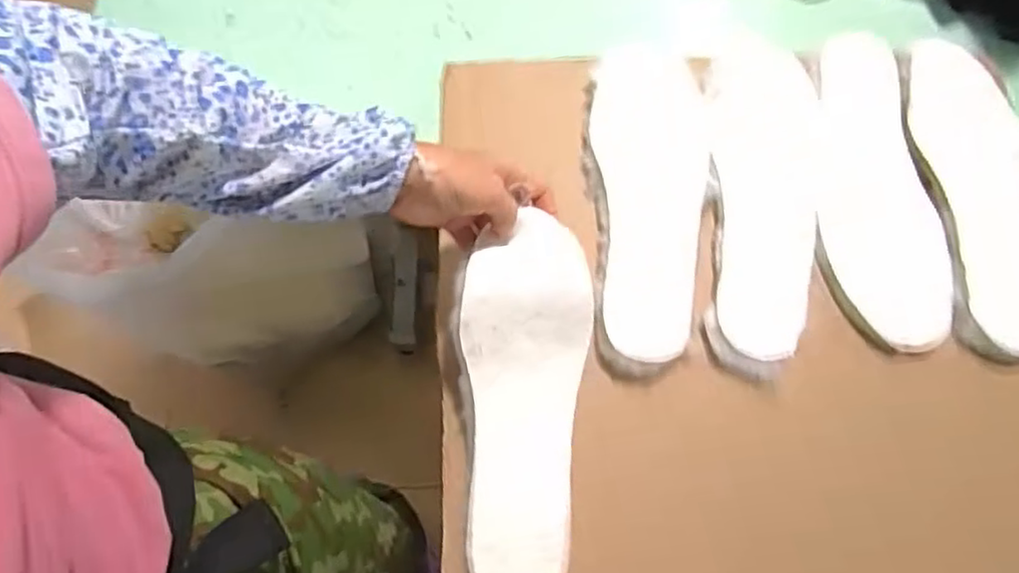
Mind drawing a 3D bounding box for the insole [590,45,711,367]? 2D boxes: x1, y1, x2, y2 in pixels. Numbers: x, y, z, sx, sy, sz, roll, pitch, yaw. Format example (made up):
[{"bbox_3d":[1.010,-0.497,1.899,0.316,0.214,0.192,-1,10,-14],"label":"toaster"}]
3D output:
[{"bbox_3d":[0.114,-0.079,0.544,0.093,0.016,0.282,4,71,1],"label":"insole"}]

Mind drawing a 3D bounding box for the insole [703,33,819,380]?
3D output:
[{"bbox_3d":[0.202,-0.078,0.538,0.088,0.011,0.296,8,71,2],"label":"insole"}]

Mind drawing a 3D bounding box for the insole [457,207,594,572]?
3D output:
[{"bbox_3d":[0.009,0.080,0.460,0.086,0.029,0.254,3,85,1],"label":"insole"}]

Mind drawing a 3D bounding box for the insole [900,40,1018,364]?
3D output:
[{"bbox_3d":[0.386,-0.079,0.545,0.095,0.009,0.277,0,71,0],"label":"insole"}]

